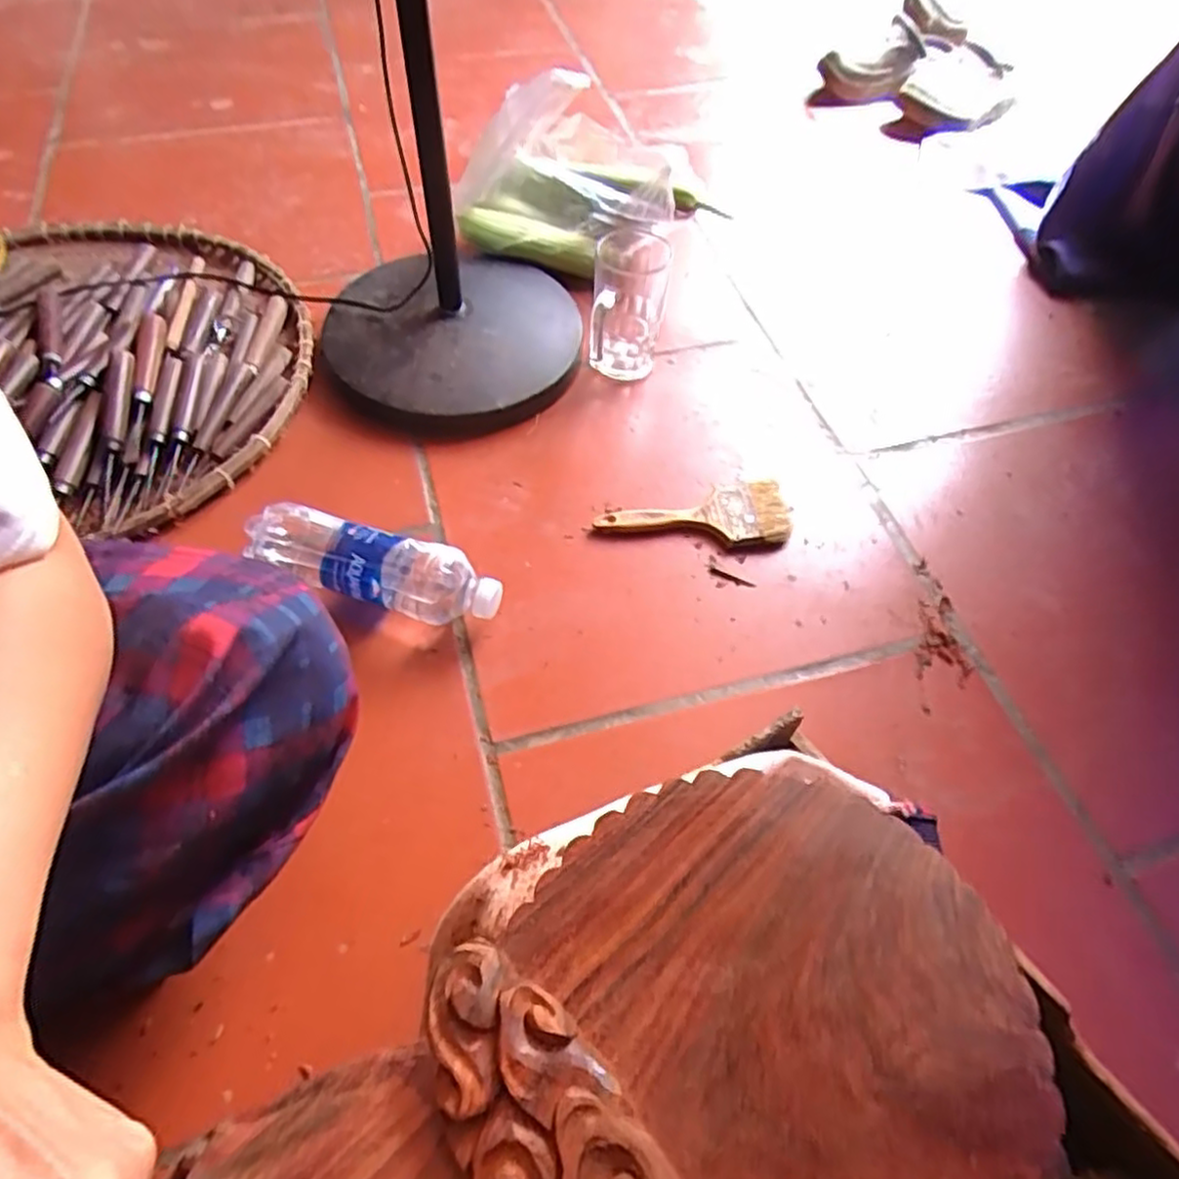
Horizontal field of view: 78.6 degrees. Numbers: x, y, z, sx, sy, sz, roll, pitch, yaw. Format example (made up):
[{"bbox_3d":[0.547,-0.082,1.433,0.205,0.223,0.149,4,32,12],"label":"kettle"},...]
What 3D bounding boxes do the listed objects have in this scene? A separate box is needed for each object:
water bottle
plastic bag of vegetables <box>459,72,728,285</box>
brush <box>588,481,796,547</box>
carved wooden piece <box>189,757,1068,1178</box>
[{"bbox_3d":[-0.179,-0.019,0.593,0.218,0.057,0.058,15,56,7],"label":"water bottle"},{"bbox_3d":[-0.009,-0.479,0.808,0.255,0.180,0.136,6,56,3],"label":"plastic bag of vegetables"},{"bbox_3d":[0.095,-0.068,0.664,0.174,0.019,0.066,-3,56,-5],"label":"brush"},{"bbox_3d":[0.020,0.174,0.225,0.253,0.054,0.182,-33,63,-23],"label":"carved wooden piece"}]

